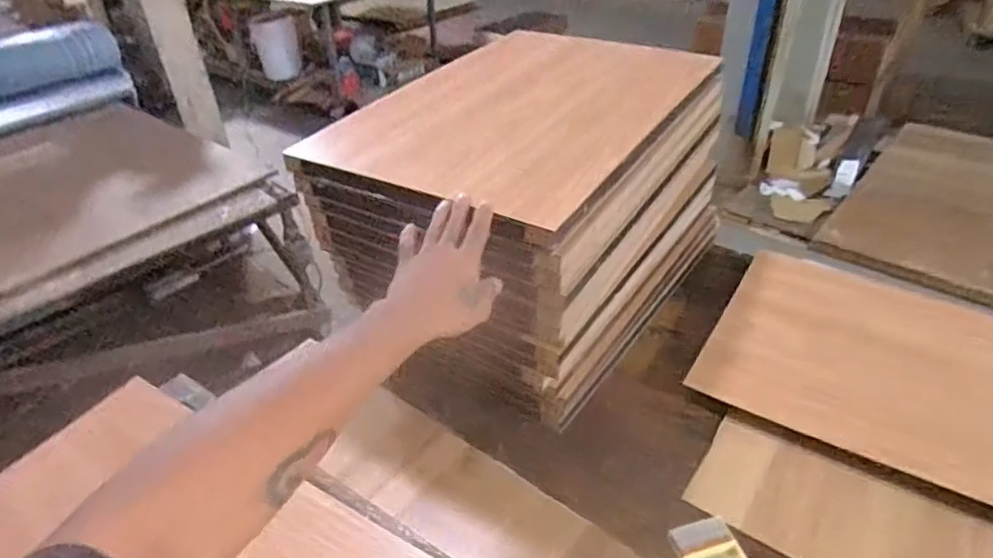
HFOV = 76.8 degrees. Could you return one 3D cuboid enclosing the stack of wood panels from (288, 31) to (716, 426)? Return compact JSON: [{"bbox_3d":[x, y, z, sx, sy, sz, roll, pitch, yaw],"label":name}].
[{"bbox_3d":[0.067,-0.097,0.954,0.352,0.380,0.555,19,41,28],"label":"stack of wood panels"}]

